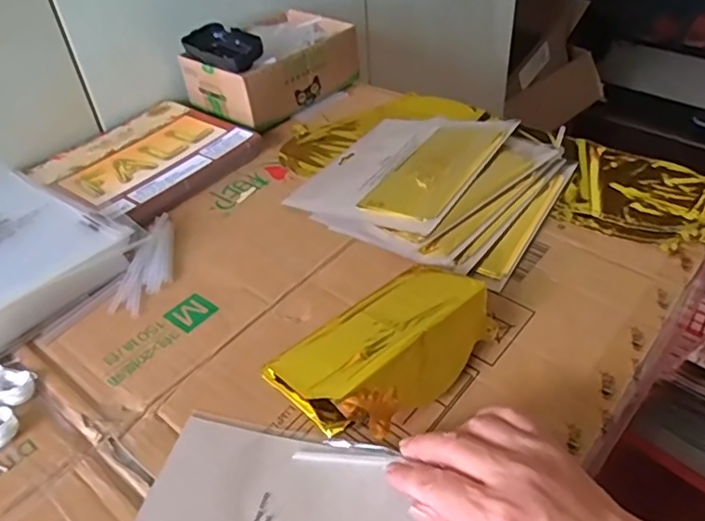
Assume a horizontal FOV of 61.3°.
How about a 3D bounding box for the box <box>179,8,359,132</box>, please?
[{"bbox_3d":[-0.099,-0.242,0.726,0.135,0.079,0.187,31,53,33],"label":"box"}]

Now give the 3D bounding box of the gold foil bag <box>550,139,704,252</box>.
[{"bbox_3d":[0.279,-0.058,0.539,0.162,0.009,0.130,16,46,22],"label":"gold foil bag"}]

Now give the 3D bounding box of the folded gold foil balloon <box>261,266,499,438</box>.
[{"bbox_3d":[0.024,0.056,0.411,0.150,0.038,0.087,-29,47,-25],"label":"folded gold foil balloon"}]

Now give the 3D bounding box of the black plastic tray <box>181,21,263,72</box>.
[{"bbox_3d":[-0.147,-0.241,0.670,0.055,0.024,0.103,-32,48,-27],"label":"black plastic tray"}]

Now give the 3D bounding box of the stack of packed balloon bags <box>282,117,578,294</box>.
[{"bbox_3d":[0.075,-0.079,0.564,0.217,0.034,0.210,19,47,24],"label":"stack of packed balloon bags"}]

